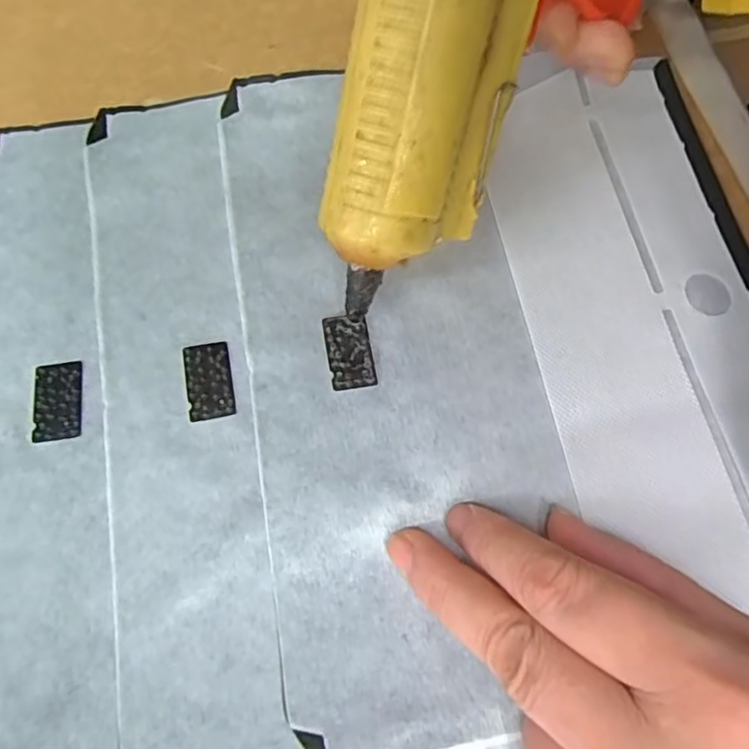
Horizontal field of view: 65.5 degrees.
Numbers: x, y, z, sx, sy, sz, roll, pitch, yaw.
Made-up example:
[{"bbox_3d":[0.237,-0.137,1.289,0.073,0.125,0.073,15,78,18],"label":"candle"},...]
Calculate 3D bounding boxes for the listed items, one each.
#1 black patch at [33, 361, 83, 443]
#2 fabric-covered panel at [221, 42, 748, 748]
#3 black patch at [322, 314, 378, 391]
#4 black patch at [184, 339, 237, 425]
[{"bbox_3d":[-0.111,0.009,0.204,0.016,0.004,0.029,-10,70,-5],"label":"black patch"},{"bbox_3d":[0.054,-0.016,0.213,0.197,0.010,0.240,-9,70,-5],"label":"fabric-covered panel"},{"bbox_3d":[-0.009,-0.009,0.210,0.016,0.004,0.029,-10,70,-5],"label":"black patch"},{"bbox_3d":[-0.059,0.002,0.207,0.016,0.004,0.029,-11,70,-6],"label":"black patch"}]

